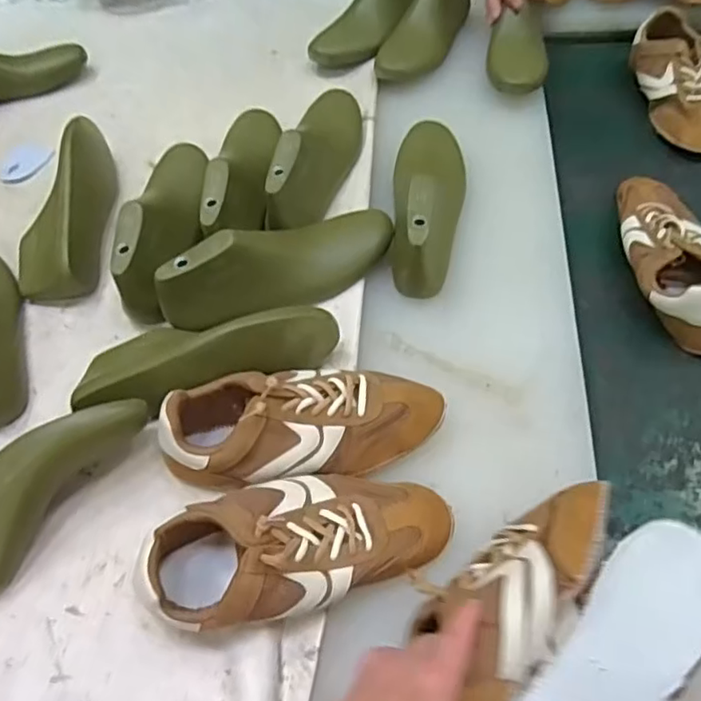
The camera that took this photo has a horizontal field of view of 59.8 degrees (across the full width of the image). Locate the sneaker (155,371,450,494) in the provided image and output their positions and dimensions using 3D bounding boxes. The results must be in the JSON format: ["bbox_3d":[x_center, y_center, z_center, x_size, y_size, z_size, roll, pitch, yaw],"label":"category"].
[{"bbox_3d":[-0.041,0.064,0.558,0.242,0.078,0.098,-5,55,2],"label":"sneaker"}]

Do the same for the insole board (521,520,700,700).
[{"bbox_3d":[0.188,0.215,0.422,0.076,0.012,0.251,27,48,33],"label":"insole board"}]

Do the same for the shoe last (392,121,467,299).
[{"bbox_3d":[0.093,-0.185,0.702,0.083,0.094,0.261,3,56,8],"label":"shoe last"}]

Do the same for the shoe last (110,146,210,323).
[{"bbox_3d":[-0.209,-0.163,0.719,0.090,0.097,0.273,-6,57,0],"label":"shoe last"}]

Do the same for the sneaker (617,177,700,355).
[{"bbox_3d":[0.376,-0.121,0.702,0.107,0.066,0.254,0,55,5],"label":"sneaker"}]

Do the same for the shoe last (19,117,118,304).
[{"bbox_3d":[-0.349,-0.182,0.748,0.092,0.083,0.252,-4,55,3],"label":"shoe last"}]

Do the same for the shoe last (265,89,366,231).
[{"bbox_3d":[-0.037,-0.250,0.759,0.079,0.088,0.258,8,57,11],"label":"shoe last"}]

